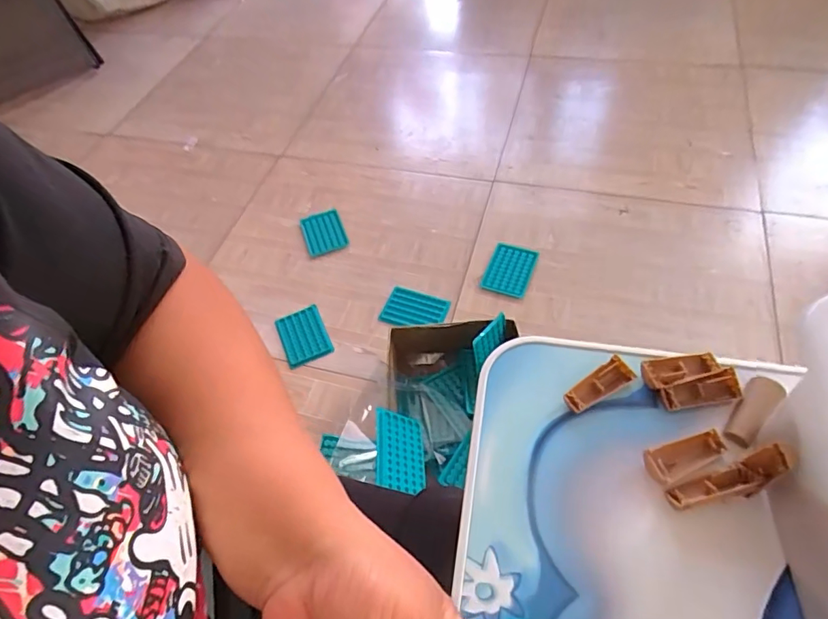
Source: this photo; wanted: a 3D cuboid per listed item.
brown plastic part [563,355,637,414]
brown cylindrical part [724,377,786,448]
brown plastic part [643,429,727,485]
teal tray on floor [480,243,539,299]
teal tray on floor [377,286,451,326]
[{"bbox_3d":[0.126,0.052,0.331,0.049,0.012,0.019,-32,58,-15],"label":"brown plastic part"},{"bbox_3d":[0.214,0.062,0.307,0.014,0.019,0.049,32,65,25],"label":"brown cylindrical part"},{"bbox_3d":[0.167,0.090,0.302,0.050,0.008,0.020,-18,55,-6],"label":"brown plastic part"},{"bbox_3d":[0.205,-0.088,1.048,0.094,0.008,0.122,16,59,17],"label":"teal tray on floor"},{"bbox_3d":[0.001,0.000,0.998,0.124,0.010,0.087,15,58,17],"label":"teal tray on floor"}]

